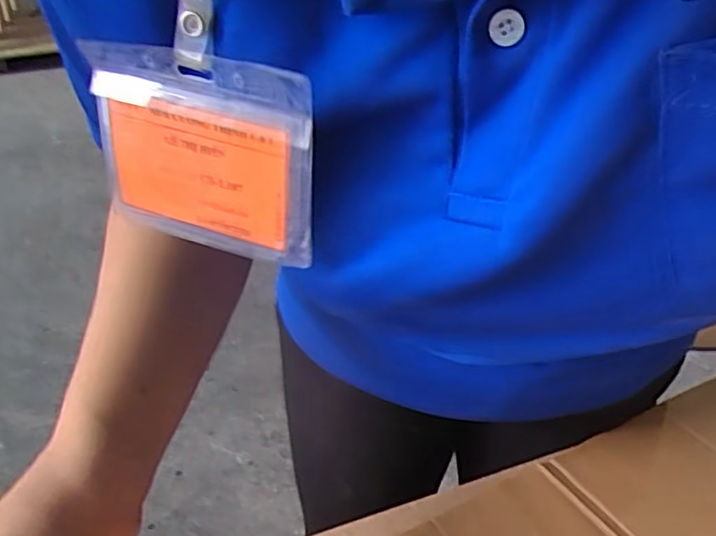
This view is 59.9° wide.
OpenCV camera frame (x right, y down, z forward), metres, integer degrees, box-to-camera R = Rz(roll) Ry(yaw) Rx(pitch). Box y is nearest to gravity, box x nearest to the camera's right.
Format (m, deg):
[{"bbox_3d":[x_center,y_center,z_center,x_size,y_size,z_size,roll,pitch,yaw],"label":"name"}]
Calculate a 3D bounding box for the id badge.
[{"bbox_3d":[-0.065,-0.045,0.256,0.100,0.081,0.005,14,35,17],"label":"id badge"}]

